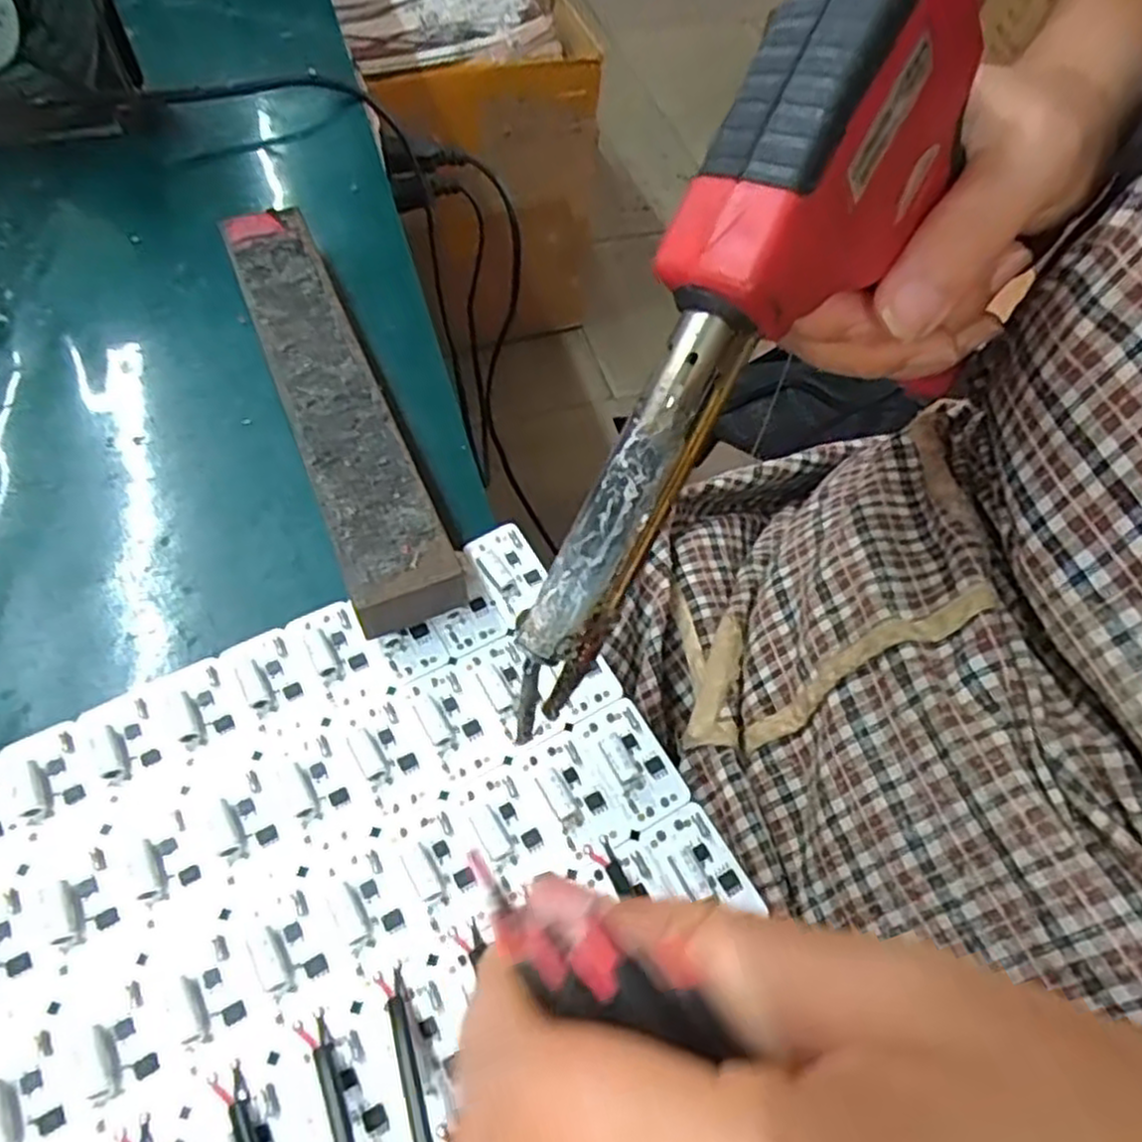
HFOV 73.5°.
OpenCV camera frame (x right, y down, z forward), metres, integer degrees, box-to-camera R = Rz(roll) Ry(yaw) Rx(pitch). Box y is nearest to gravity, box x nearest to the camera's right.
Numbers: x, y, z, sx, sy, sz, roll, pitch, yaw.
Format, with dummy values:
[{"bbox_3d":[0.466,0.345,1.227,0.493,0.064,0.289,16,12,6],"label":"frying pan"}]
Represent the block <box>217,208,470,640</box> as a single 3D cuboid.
[{"bbox_3d":[-0.082,-0.058,0.263,0.031,0.025,0.193,-20,62,-15],"label":"block"}]

